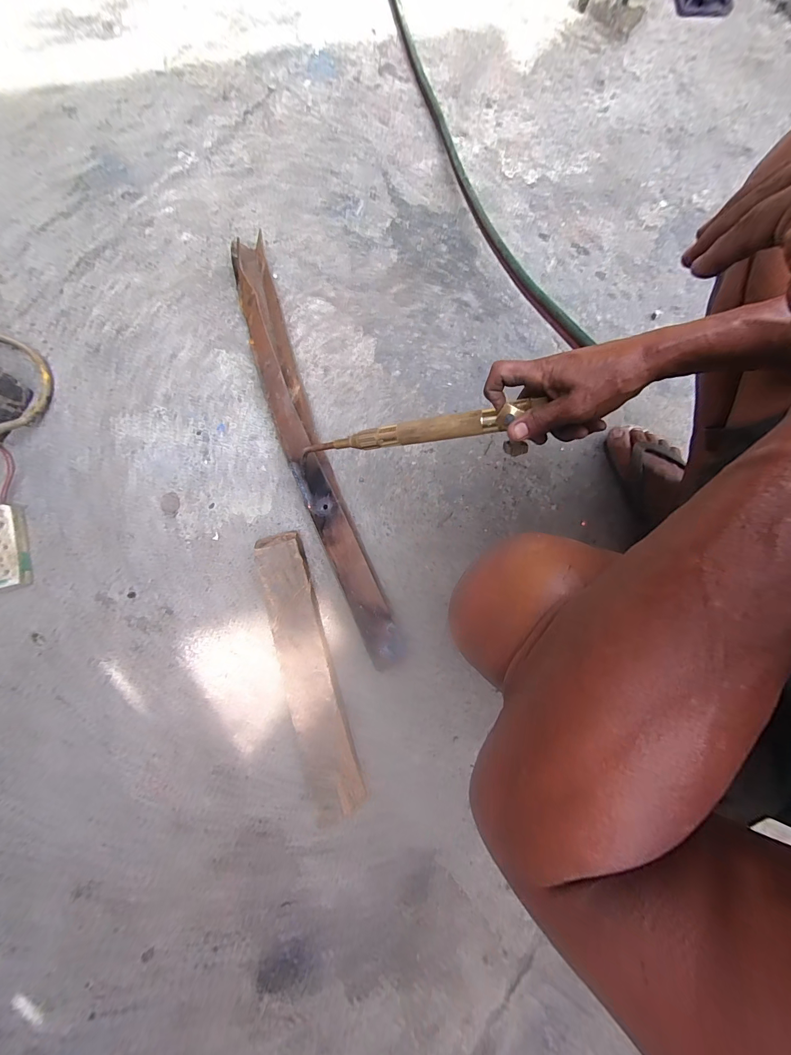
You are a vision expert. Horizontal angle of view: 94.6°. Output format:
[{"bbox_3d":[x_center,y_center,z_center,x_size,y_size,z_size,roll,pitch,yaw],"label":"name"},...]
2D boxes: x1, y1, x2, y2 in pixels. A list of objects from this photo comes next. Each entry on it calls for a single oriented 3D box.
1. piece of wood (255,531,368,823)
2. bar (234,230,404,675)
[{"bbox_3d":[-0.127,0.202,0.541,0.074,0.046,0.401,-17,80,-2],"label":"piece of wood"},{"bbox_3d":[-0.153,-0.159,0.597,0.075,0.062,0.755,-20,80,-3],"label":"bar"}]

